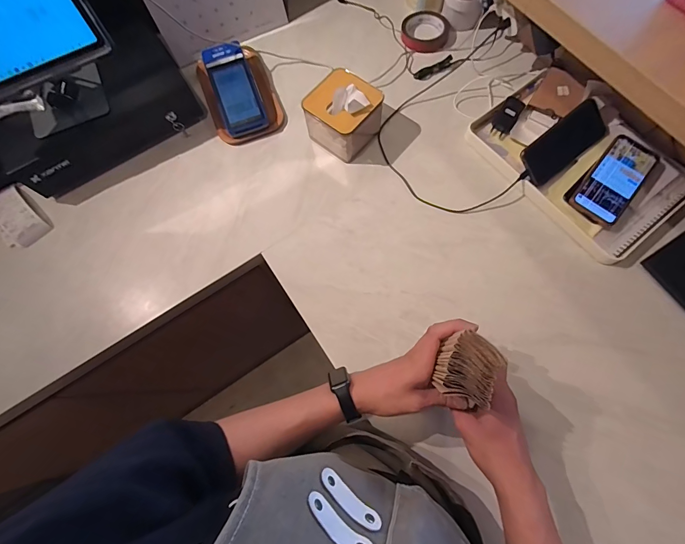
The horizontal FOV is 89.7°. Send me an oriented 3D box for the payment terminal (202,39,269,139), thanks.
[{"bbox_3d":[-0.215,-0.363,0.687,0.080,0.064,0.201,-20,73,-4],"label":"payment terminal"}]

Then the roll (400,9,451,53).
[{"bbox_3d":[0.181,-0.522,0.747,0.100,0.022,0.101,0,71,1],"label":"roll"}]

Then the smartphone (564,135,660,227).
[{"bbox_3d":[0.458,-0.157,0.581,0.083,0.017,0.157,40,83,13],"label":"smartphone"}]

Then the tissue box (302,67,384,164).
[{"bbox_3d":[0.005,-0.286,0.632,0.115,0.107,0.101,39,78,13],"label":"tissue box"}]

